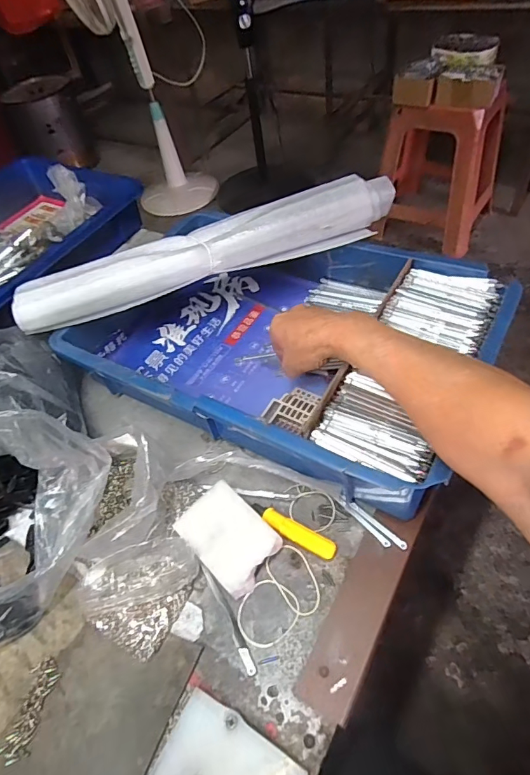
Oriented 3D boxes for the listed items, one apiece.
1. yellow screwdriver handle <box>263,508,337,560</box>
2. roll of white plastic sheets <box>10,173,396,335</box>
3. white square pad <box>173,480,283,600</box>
[{"bbox_3d":[0.030,0.129,0.399,0.069,0.010,0.017,21,57,23],"label":"yellow screwdriver handle"},{"bbox_3d":[-0.066,-0.154,0.510,0.436,0.061,0.062,-19,51,-7],"label":"roll of white plastic sheets"},{"bbox_3d":[-0.031,0.131,0.398,0.061,0.022,0.081,-40,56,-23],"label":"white square pad"}]

